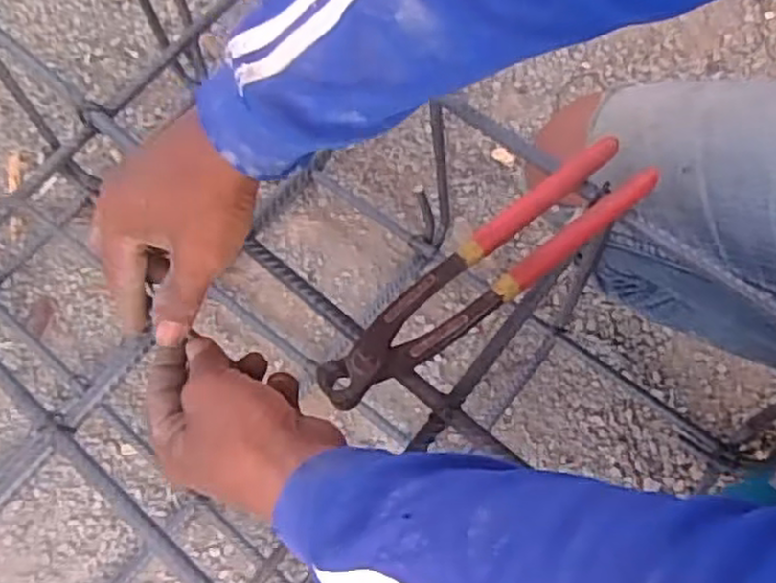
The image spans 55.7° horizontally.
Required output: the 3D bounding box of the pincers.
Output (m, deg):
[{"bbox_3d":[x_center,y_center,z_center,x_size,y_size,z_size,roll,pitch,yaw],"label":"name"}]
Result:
[{"bbox_3d":[0.056,-0.010,0.407,0.220,0.016,0.044,-37,69,-12],"label":"pincers"}]

